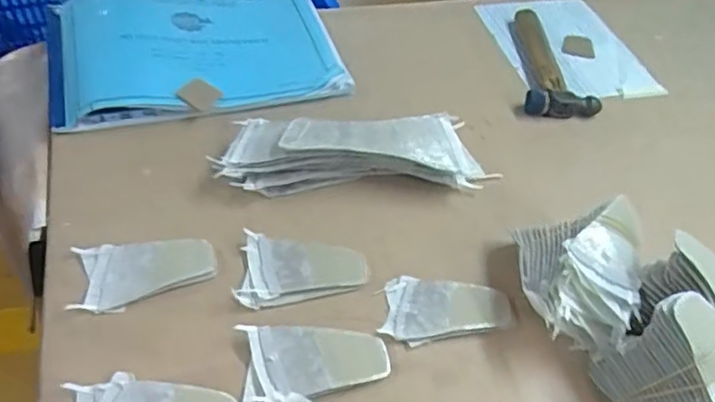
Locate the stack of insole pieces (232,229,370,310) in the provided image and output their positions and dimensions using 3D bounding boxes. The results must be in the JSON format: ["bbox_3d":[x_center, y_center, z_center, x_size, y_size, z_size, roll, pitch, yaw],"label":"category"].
[{"bbox_3d":[-0.042,0.055,0.503,0.099,0.005,0.064,2,46,-3],"label":"stack of insole pieces"}]

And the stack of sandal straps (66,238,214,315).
[{"bbox_3d":[-0.163,0.055,0.489,0.103,0.007,0.057,-5,47,-9],"label":"stack of sandal straps"}]

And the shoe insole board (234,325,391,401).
[{"bbox_3d":[-0.029,0.112,0.445,0.101,0.009,0.059,-4,47,-8],"label":"shoe insole board"}]

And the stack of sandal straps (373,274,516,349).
[{"bbox_3d":[0.068,0.082,0.487,0.098,0.007,0.057,1,46,-4],"label":"stack of sandal straps"}]

